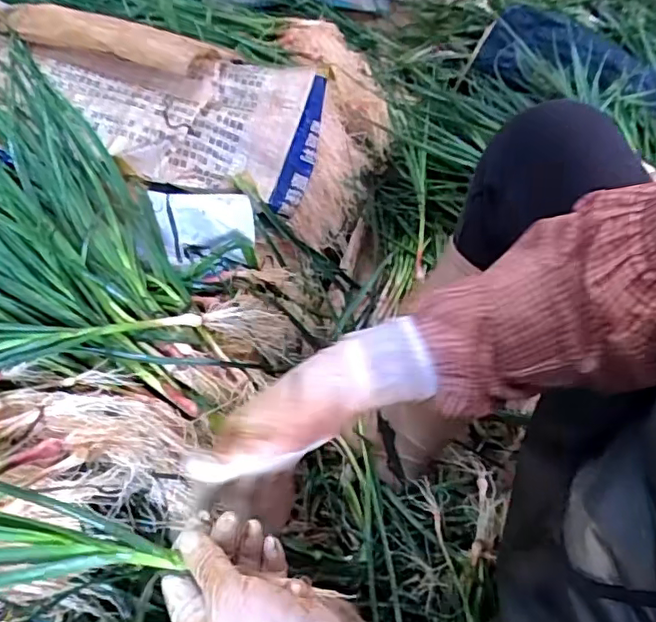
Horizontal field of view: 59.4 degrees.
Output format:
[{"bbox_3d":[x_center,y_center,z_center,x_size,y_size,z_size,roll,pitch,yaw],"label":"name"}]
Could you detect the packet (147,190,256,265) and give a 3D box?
[{"bbox_3d":[-0.146,-0.099,0.678,0.115,0.080,0.022,0,13,-4],"label":"packet"}]

